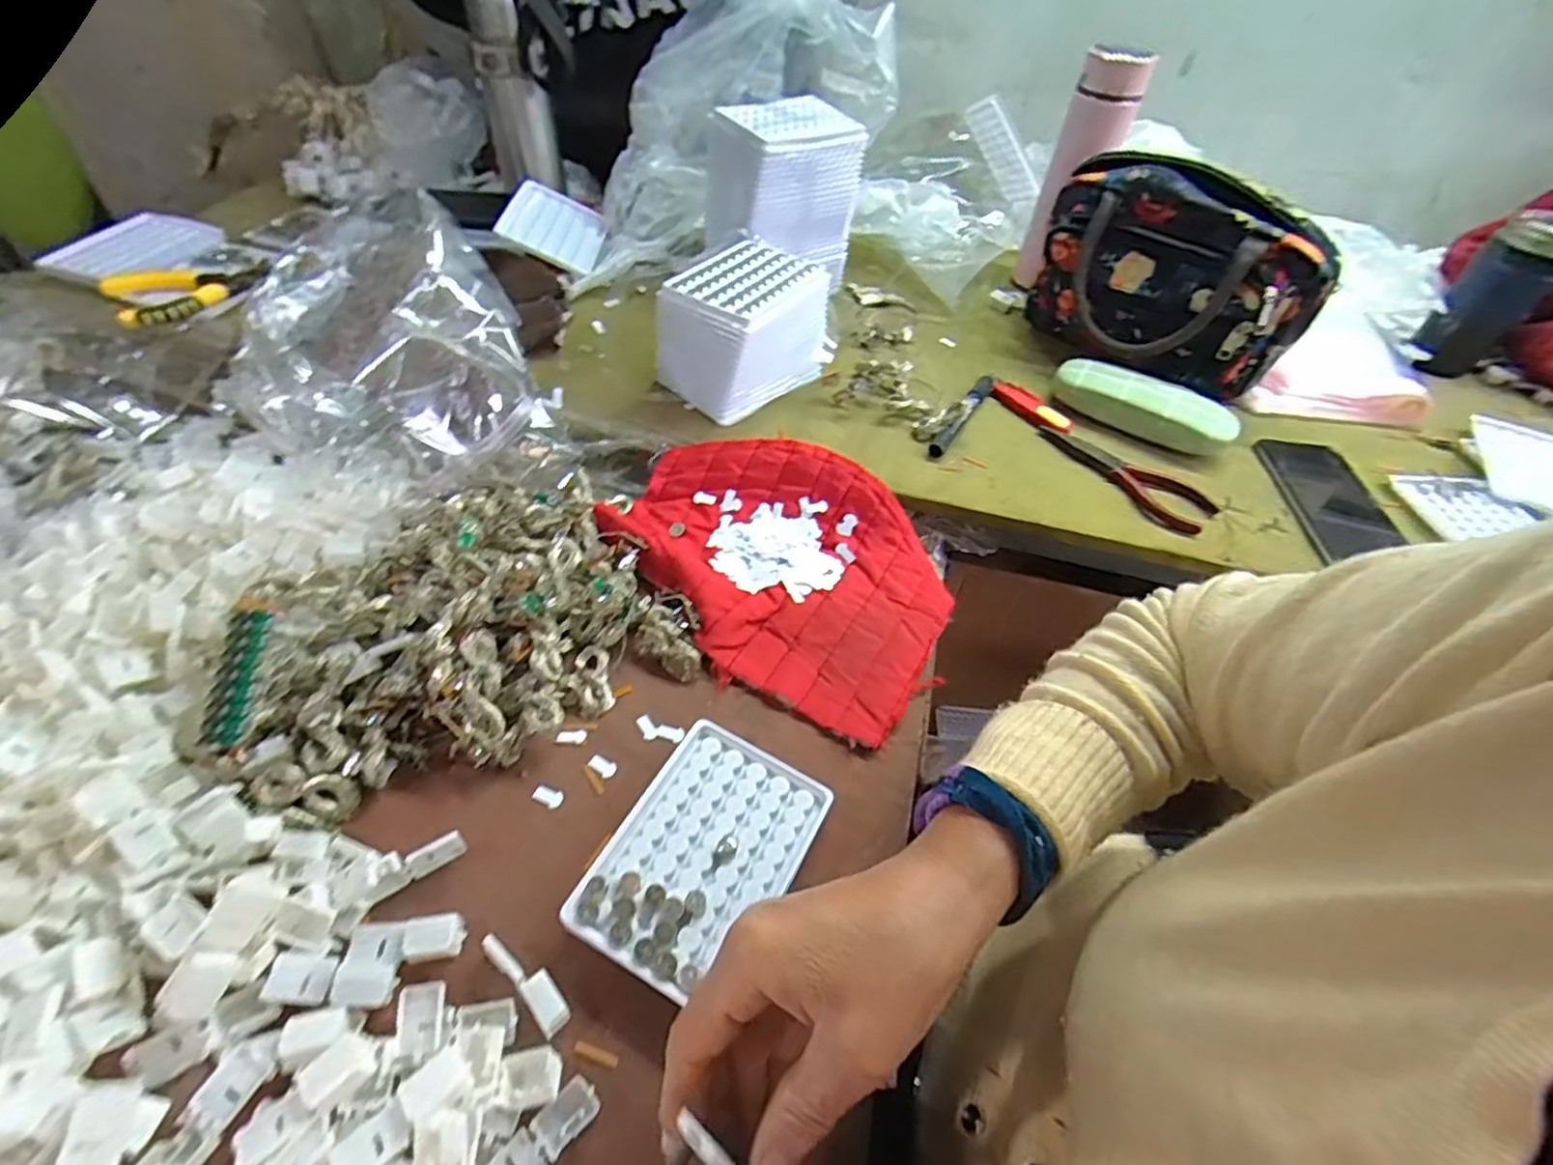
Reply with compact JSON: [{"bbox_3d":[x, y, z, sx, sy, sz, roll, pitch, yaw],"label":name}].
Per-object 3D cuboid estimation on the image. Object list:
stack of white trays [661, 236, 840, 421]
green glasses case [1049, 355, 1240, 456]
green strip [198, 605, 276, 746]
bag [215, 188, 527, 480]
[{"bbox_3d":[-0.023,-0.225,0.580,0.105,0.089,0.135,36,55,23],"label":"stack of white trays"},{"bbox_3d":[0.332,-0.163,0.596,0.152,0.028,0.054,29,53,19],"label":"green glasses case"},{"bbox_3d":[-0.307,0.053,0.375,0.019,0.010,0.079,-1,67,-6],"label":"green strip"},{"bbox_3d":[-0.282,-0.186,0.493,0.162,0.149,0.163,-12,52,-15],"label":"bag"}]

